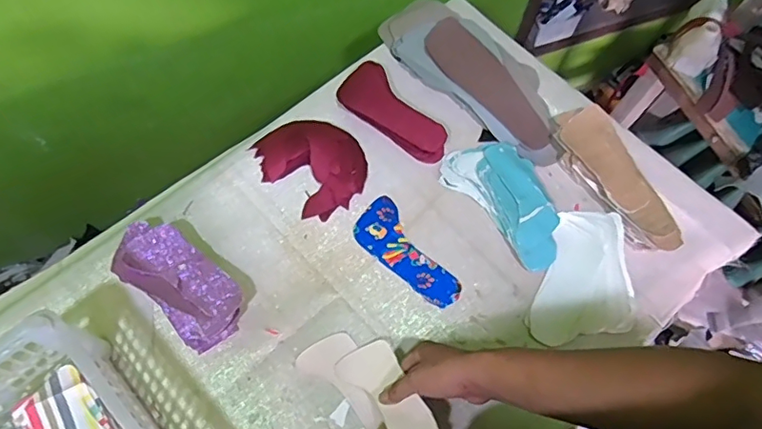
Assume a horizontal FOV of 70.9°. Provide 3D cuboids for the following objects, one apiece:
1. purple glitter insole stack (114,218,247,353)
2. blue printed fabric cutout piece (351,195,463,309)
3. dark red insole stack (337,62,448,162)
[{"bbox_3d":[-0.265,0.087,0.701,0.188,0.056,0.094,39,69,15],"label":"purple glitter insole stack"},{"bbox_3d":[0.033,0.058,0.752,0.073,0.007,0.179,-34,71,-16],"label":"blue printed fabric cutout piece"},{"bbox_3d":[0.017,-0.153,0.823,0.083,0.035,0.191,-40,73,-18],"label":"dark red insole stack"}]

